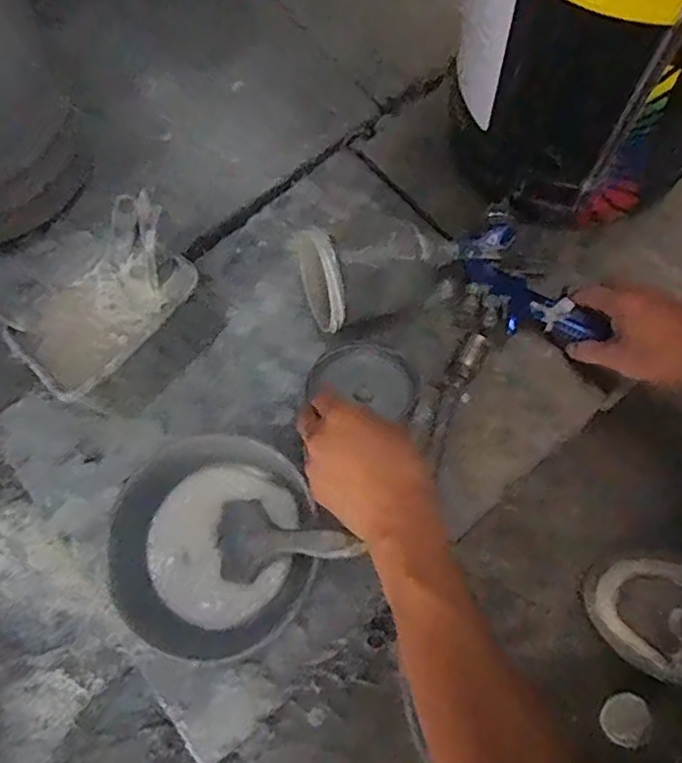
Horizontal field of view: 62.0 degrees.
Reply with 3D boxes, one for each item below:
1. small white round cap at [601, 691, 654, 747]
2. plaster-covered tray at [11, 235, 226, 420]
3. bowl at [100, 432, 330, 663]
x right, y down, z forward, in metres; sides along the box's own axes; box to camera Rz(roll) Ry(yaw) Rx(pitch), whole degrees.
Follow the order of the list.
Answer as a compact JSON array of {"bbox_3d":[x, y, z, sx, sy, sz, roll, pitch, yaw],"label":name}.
[{"bbox_3d":[0.254,0.301,0.505,0.042,0.004,0.039,-5,60,8],"label":"small white round cap"},{"bbox_3d":[-0.193,-0.043,0.532,0.161,0.111,0.105,-43,76,-12],"label":"plaster-covered tray"},{"bbox_3d":[-0.103,0.134,0.481,0.161,0.065,0.168,0,72,1],"label":"bowl"}]

